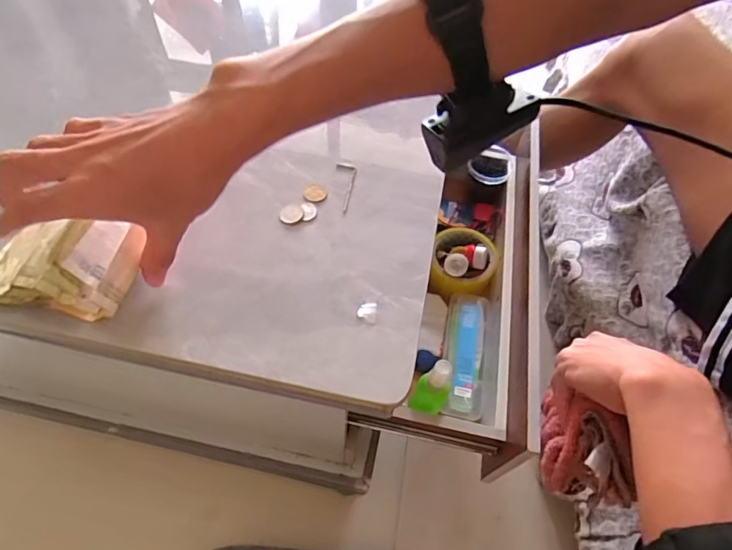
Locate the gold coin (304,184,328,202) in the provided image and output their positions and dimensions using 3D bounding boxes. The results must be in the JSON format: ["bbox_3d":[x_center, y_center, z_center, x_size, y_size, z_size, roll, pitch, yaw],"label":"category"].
[{"bbox_3d":[-0.043,-0.071,0.398,0.018,0.004,0.020,-38,65,-25],"label":"gold coin"}]

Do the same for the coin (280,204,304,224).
[{"bbox_3d":[-0.061,-0.050,0.383,0.018,0.004,0.020,26,63,13],"label":"coin"}]

